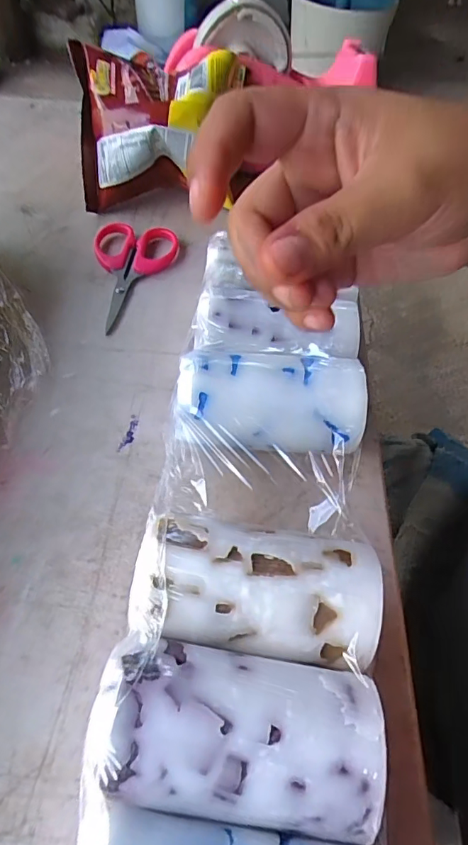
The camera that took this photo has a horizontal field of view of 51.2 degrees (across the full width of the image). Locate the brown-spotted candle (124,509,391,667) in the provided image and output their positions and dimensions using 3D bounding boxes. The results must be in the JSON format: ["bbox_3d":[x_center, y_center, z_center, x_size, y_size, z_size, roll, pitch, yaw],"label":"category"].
[{"bbox_3d":[0.009,0.071,0.203,0.094,0.050,0.052,8,54,2],"label":"brown-spotted candle"}]

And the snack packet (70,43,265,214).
[{"bbox_3d":[-0.057,-0.222,0.366,0.126,0.108,0.030,3,15,9],"label":"snack packet"}]

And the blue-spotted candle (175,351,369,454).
[{"bbox_3d":[0.019,-0.003,0.257,0.093,0.050,0.051,1,54,-3],"label":"blue-spotted candle"}]

